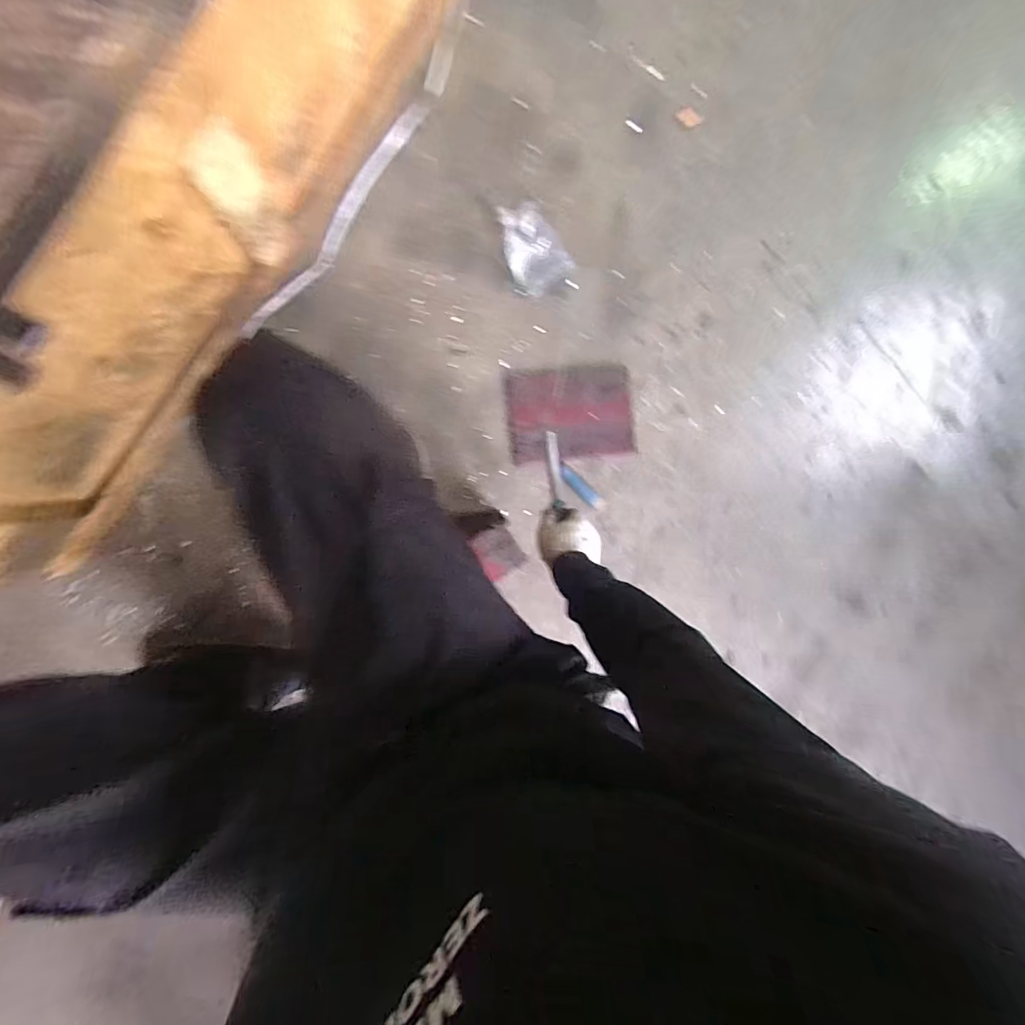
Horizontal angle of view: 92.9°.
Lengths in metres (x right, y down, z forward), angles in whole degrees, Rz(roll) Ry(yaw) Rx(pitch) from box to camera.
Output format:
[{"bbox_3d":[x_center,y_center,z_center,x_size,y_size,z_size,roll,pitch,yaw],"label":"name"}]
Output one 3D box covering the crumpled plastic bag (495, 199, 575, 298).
[{"bbox_3d":[0.029,-0.438,0.811,0.108,0.012,0.141,-39,101,-6],"label":"crumpled plastic bag"}]

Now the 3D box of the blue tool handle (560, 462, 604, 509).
[{"bbox_3d":[0.121,-0.044,0.858,0.108,0.026,0.029,43,86,-12],"label":"blue tool handle"}]

